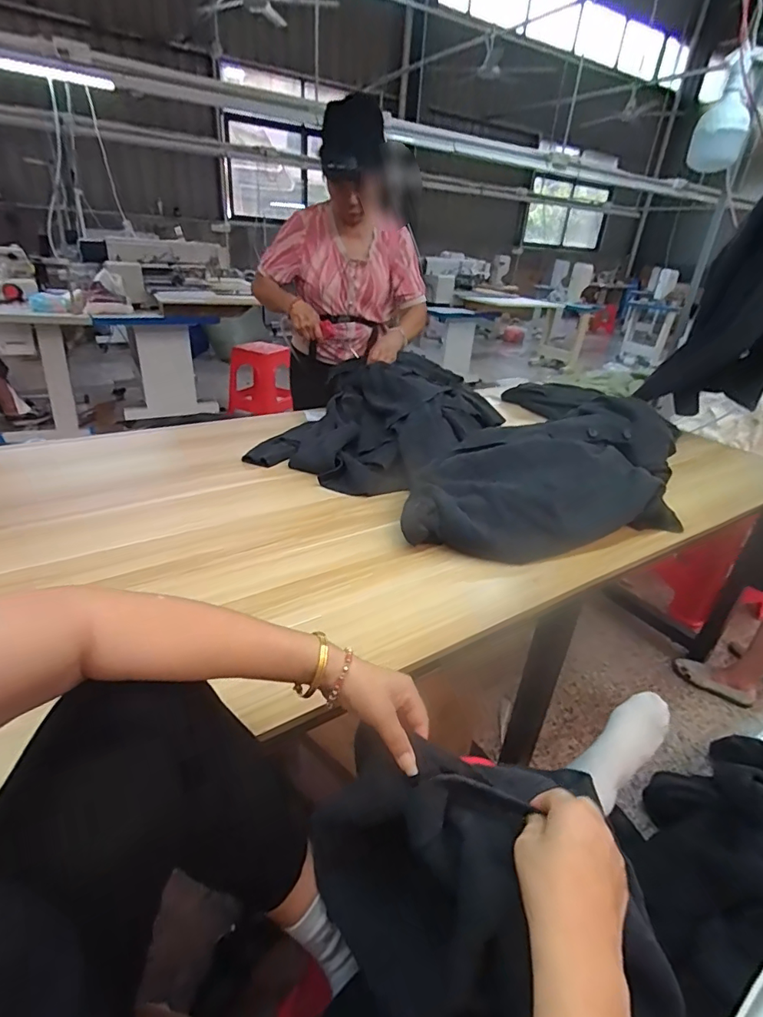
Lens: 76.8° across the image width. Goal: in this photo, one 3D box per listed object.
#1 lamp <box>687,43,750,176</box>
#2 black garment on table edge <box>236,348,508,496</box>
[{"bbox_3d":[0.869,-0.988,1.208,0.119,0.230,0.100,19,32,24],"label":"lamp"},{"bbox_3d":[-0.007,-0.241,1.210,0.481,0.169,0.527,18,32,22],"label":"black garment on table edge"}]

